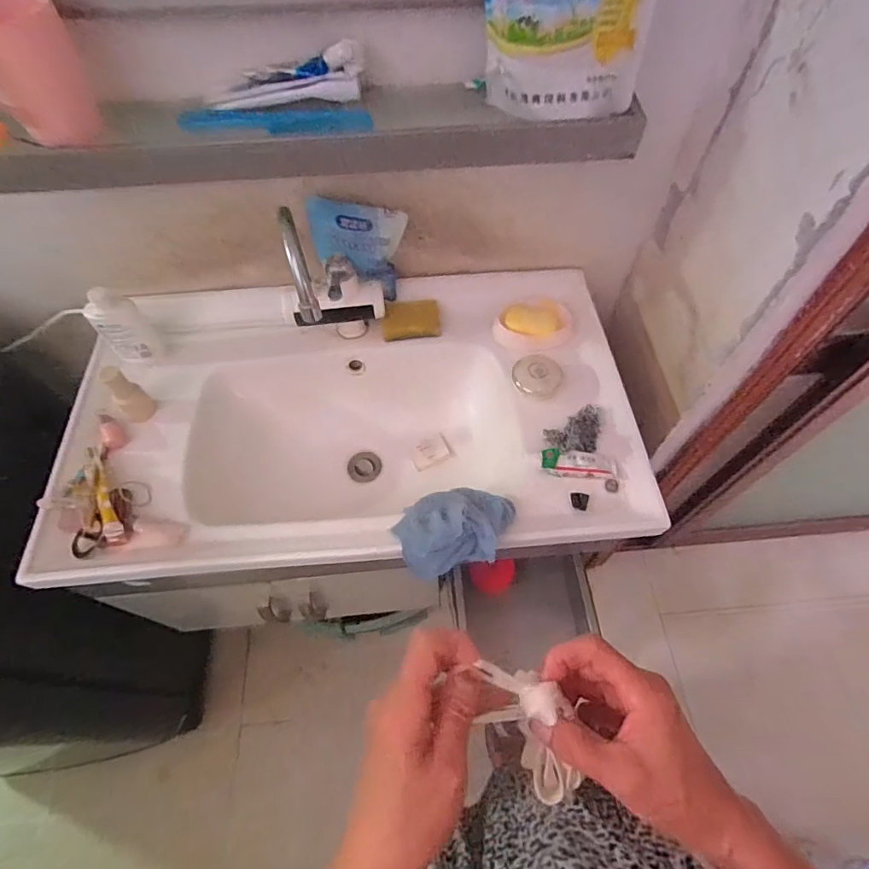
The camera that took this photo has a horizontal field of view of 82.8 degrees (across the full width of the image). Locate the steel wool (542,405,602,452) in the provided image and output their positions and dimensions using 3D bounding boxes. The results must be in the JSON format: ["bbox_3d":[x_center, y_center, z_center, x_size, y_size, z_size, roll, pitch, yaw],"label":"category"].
[{"bbox_3d":[0.204,-0.004,0.696,0.102,0.033,0.057,-31,63,-15],"label":"steel wool"}]

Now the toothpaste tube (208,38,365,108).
[{"bbox_3d":[-0.160,-0.391,0.535,0.164,0.051,0.026,-6,59,-2],"label":"toothpaste tube"}]

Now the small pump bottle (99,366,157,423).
[{"bbox_3d":[-0.435,-0.055,0.699,0.035,0.090,0.043,35,66,21],"label":"small pump bottle"}]

